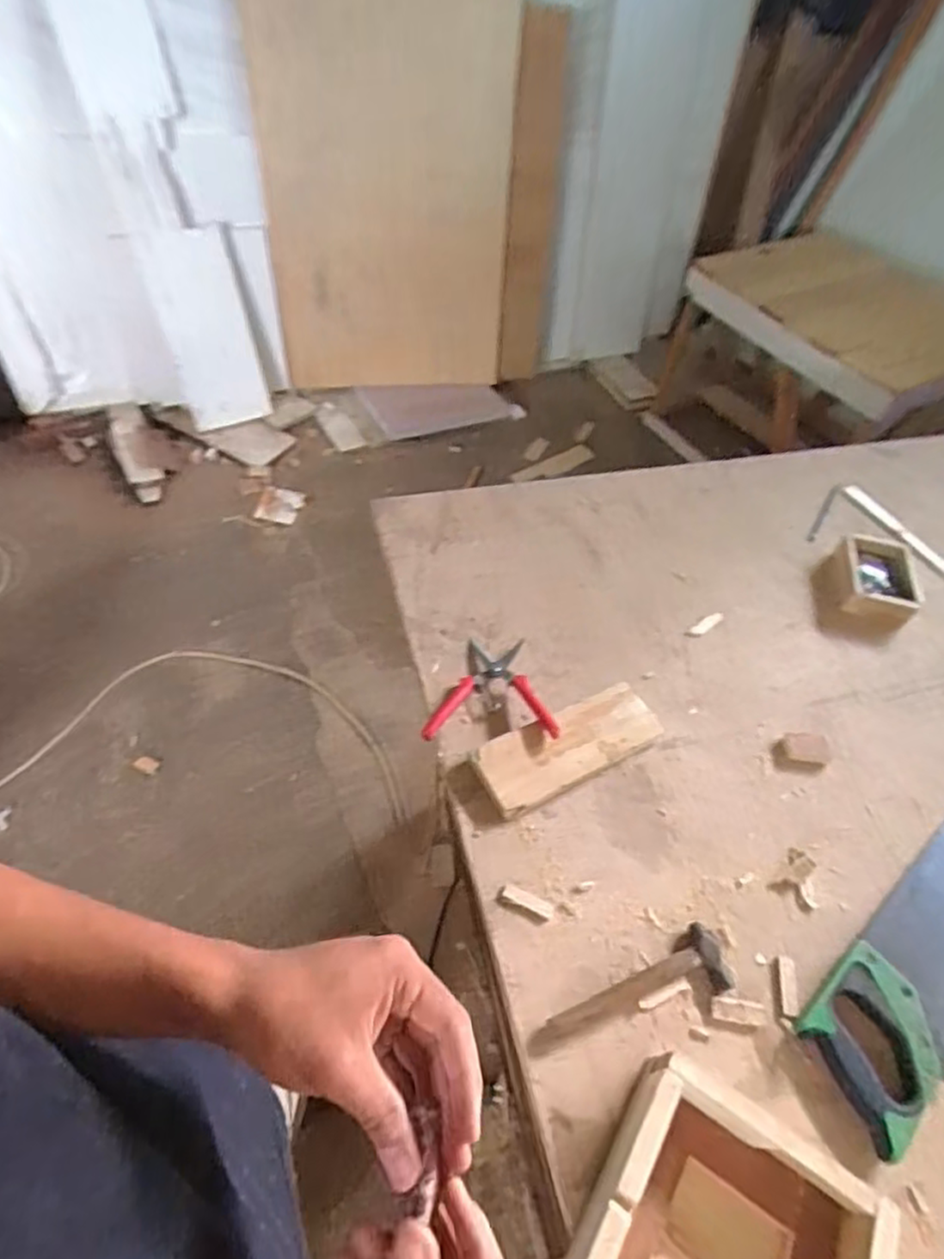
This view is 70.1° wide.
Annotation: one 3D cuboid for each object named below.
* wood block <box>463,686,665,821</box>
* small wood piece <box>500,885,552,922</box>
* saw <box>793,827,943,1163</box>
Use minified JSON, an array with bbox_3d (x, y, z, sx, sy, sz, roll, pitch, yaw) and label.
[{"bbox_3d":[0.112,0.134,0.771,0.218,0.019,0.084,-22,58,-20],"label":"wood block"},{"bbox_3d":[0.056,0.274,0.675,0.053,0.004,0.017,23,55,12],"label":"small wood piece"},{"bbox_3d":[0.484,0.315,0.692,0.429,0.031,0.117,-33,62,-26],"label":"saw"}]

